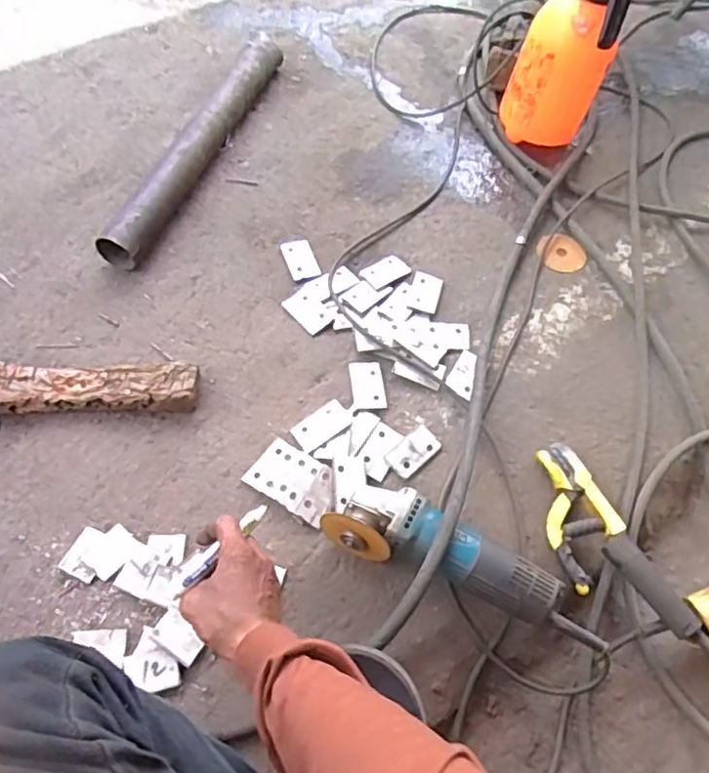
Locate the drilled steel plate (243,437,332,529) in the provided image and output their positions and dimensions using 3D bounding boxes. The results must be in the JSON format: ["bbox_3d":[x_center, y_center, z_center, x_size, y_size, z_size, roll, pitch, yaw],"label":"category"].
[{"bbox_3d":[-0.070,0.111,0.741,0.104,0.007,0.067,30,64,11],"label":"drilled steel plate"}]

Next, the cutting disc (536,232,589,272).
[{"bbox_3d":[0.317,-0.204,0.958,0.075,0.012,0.064,7,58,3],"label":"cutting disc"}]

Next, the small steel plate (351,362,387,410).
[{"bbox_3d":[0.017,-0.002,0.814,0.042,0.004,0.069,-3,58,-3],"label":"small steel plate"}]

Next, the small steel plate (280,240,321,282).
[{"bbox_3d":[-0.079,-0.187,0.923,0.044,0.004,0.077,-15,59,-11],"label":"small steel plate"}]

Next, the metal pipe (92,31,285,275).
[{"bbox_3d":[-0.241,-0.400,1.002,0.058,0.068,0.535,18,59,10],"label":"metal pipe"}]

